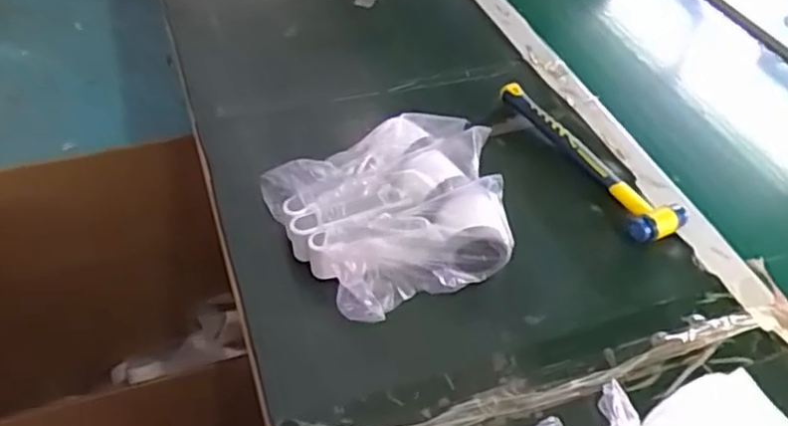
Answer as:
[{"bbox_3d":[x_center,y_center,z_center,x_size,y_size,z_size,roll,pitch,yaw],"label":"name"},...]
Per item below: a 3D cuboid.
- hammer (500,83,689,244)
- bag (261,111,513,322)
[{"bbox_3d":[0.195,-0.059,0.698,0.057,0.027,0.241,-21,51,-21],"label":"hammer"},{"bbox_3d":[-0.001,-0.005,0.600,0.184,0.079,0.171,-17,50,-19],"label":"bag"}]

